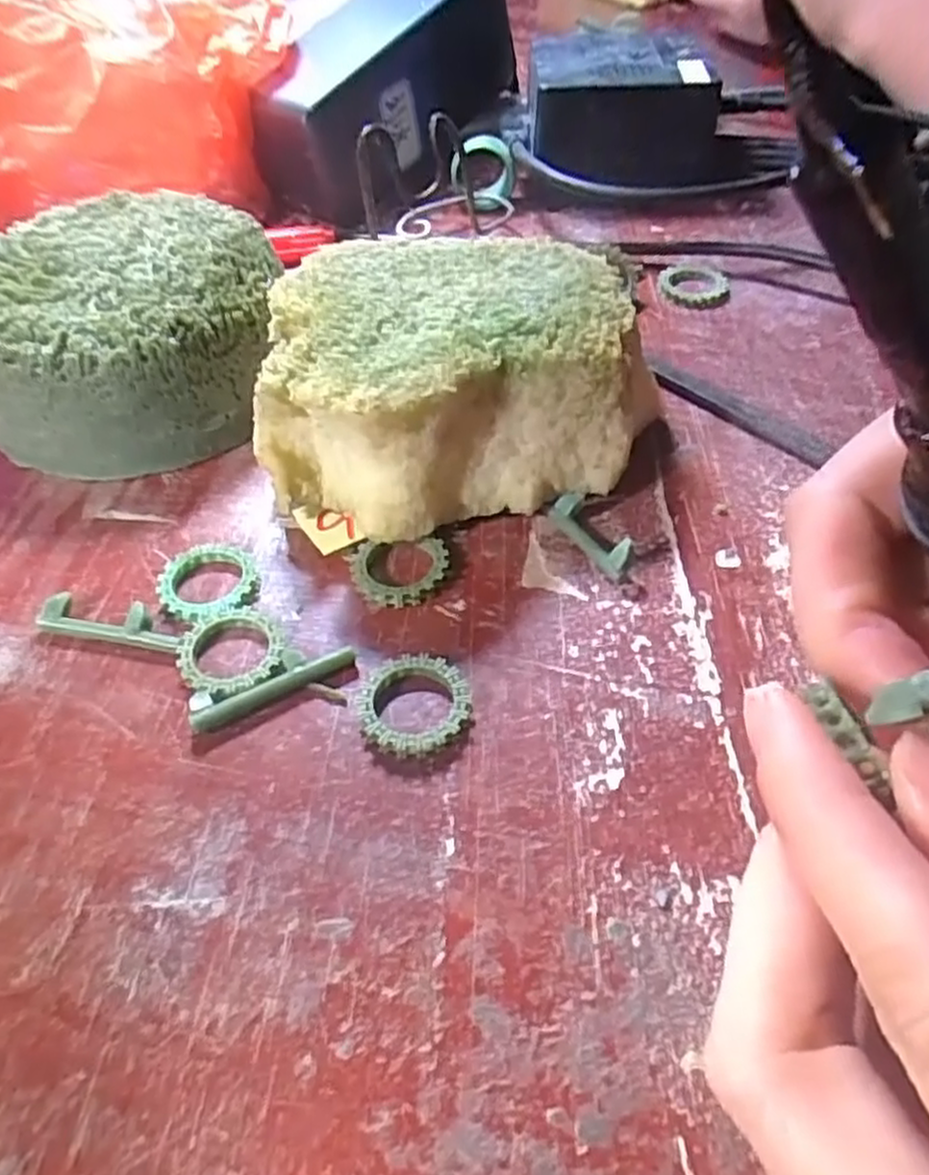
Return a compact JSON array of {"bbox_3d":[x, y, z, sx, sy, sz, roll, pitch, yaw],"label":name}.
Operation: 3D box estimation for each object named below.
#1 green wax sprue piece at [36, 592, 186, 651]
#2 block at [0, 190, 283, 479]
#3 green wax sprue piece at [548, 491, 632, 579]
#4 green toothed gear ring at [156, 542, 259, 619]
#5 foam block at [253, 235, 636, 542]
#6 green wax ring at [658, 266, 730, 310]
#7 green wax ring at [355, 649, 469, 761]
[{"bbox_3d":[-0.090,0.009,0.197,0.040,0.006,0.010,8,50,9],"label":"green wax sprue piece"},{"bbox_3d":[-0.109,-0.087,0.254,0.099,0.046,0.099,-1,49,1],"label":"block"},{"bbox_3d":[0.035,-0.015,0.210,0.008,0.010,0.029,-27,53,-20],"label":"green wax sprue piece"},{"bbox_3d":[-0.069,-0.001,0.206,0.026,0.005,0.026,-1,49,1],"label":"green toothed gear ring"},{"bbox_3d":[-0.002,-0.061,0.227,0.106,0.045,0.098,-1,49,1],"label":"foam block"},{"bbox_3d":[0.090,-0.119,0.301,0.027,0.005,0.030,6,50,7],"label":"green wax ring"},{"bbox_3d":[-0.012,0.027,0.179,0.026,0.006,0.026,-1,49,1],"label":"green wax ring"}]

